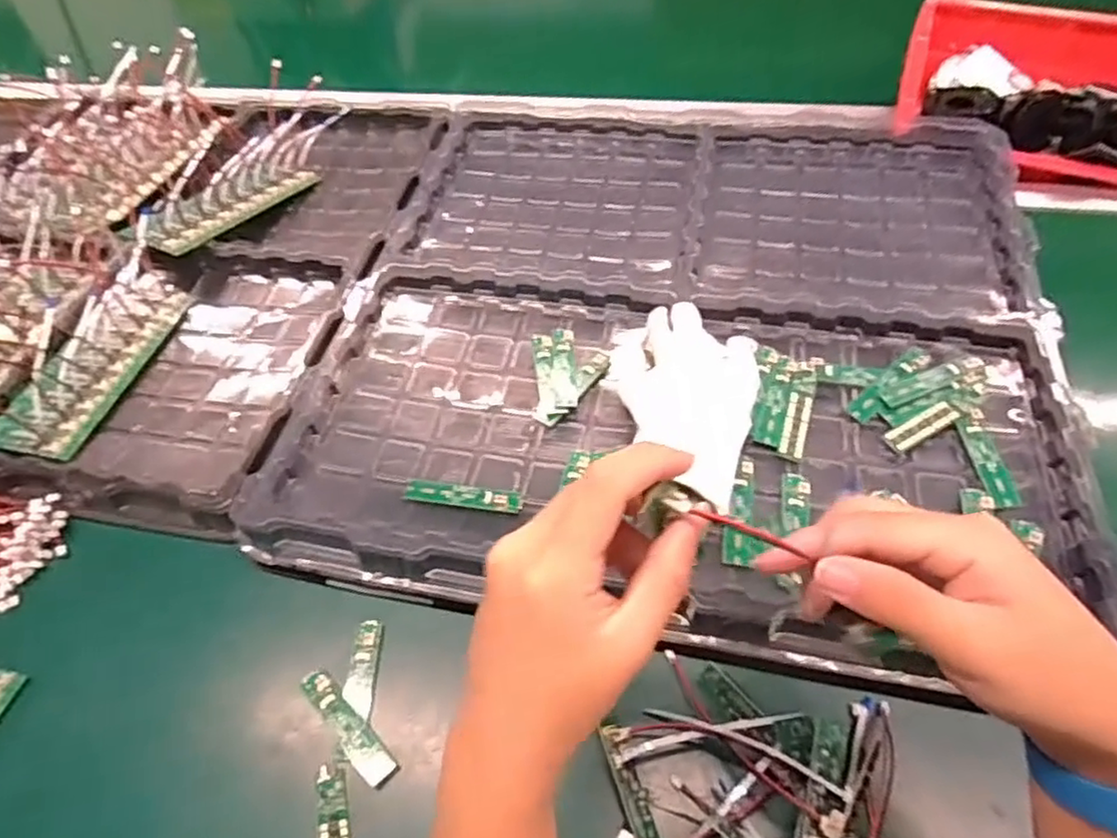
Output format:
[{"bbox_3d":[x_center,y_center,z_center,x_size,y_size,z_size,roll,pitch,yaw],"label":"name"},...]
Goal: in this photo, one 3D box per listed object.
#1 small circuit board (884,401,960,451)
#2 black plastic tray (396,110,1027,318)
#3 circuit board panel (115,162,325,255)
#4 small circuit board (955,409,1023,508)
[{"bbox_3d":[0.263,0.005,0.474,0.054,0.010,0.018,-23,55,-11],"label":"small circuit board"},{"bbox_3d":[0.135,-0.210,0.627,0.536,0.031,0.280,6,55,10],"label":"black plastic tray"},{"bbox_3d":[-0.343,-0.227,0.688,0.012,0.047,0.213,3,38,35],"label":"circuit board panel"},{"bbox_3d":[0.298,0.027,0.456,0.021,0.008,0.077,-3,54,3],"label":"small circuit board"}]

